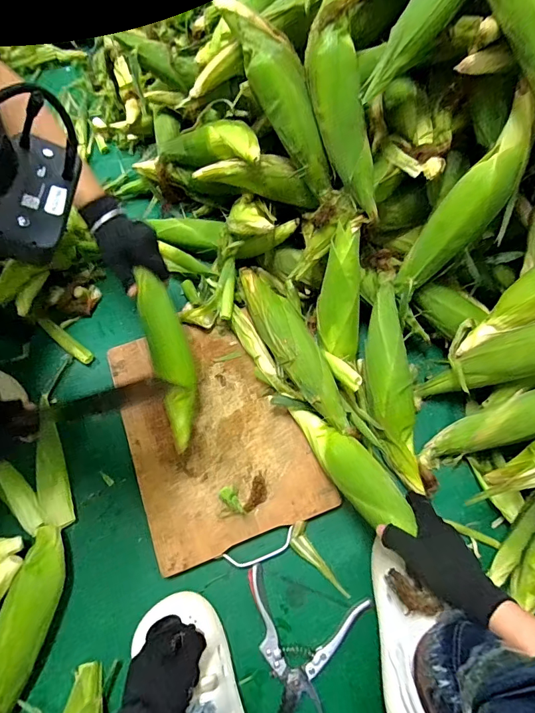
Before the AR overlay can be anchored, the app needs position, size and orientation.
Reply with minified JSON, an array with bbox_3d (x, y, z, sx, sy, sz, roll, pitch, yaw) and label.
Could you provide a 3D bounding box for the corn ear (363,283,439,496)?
[{"bbox_3d":[0.192,0.047,0.638,0.071,0.046,0.312,-7,83,-2],"label":"corn ear"}]

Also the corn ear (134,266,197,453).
[{"bbox_3d":[-0.146,0.003,0.626,0.054,0.064,0.258,-13,94,-5],"label":"corn ear"}]

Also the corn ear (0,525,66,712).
[{"bbox_3d":[-0.318,0.359,0.537,0.061,0.064,0.244,9,68,5],"label":"corn ear"}]

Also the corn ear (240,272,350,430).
[{"bbox_3d":[0.033,-0.024,0.668,0.066,0.079,0.329,-27,69,-10],"label":"corn ear"}]

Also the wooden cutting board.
[{"bbox_3d":[-0.088,0.109,0.656,0.264,0.019,0.363,-20,68,-7],"label":"wooden cutting board"}]

